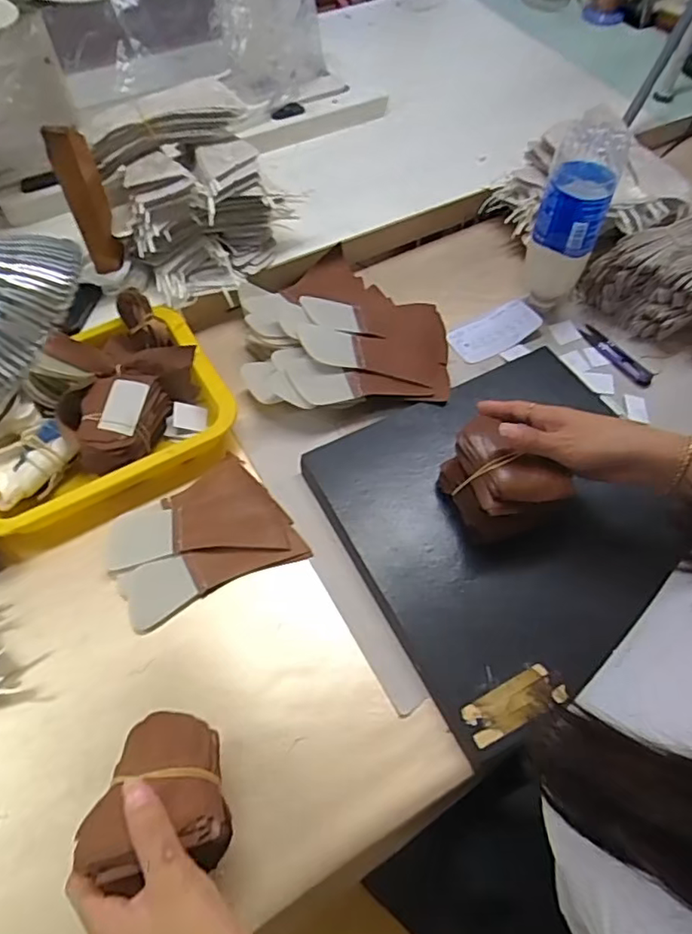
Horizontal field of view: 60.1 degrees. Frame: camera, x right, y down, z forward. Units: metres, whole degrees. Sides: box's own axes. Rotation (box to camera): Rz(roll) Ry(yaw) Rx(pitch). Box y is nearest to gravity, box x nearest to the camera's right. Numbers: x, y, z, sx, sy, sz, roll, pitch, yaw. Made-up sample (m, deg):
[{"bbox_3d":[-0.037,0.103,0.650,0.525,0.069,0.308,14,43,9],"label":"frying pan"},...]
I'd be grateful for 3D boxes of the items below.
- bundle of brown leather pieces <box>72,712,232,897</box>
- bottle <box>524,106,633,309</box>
[{"bbox_3d":[-0.120,0.213,0.386,0.083,0.050,0.092,5,35,-16],"label":"bundle of brown leather pieces"},{"bbox_3d":[0.228,-0.255,0.605,0.066,0.165,0.069,19,60,10],"label":"bottle"}]

